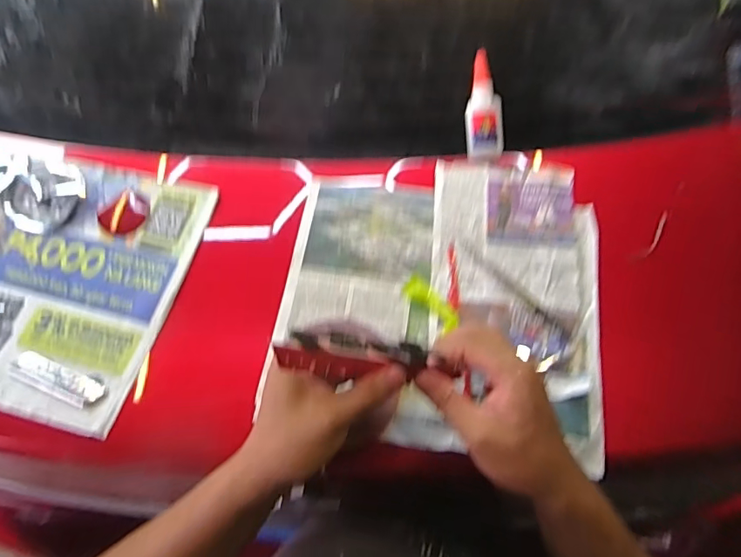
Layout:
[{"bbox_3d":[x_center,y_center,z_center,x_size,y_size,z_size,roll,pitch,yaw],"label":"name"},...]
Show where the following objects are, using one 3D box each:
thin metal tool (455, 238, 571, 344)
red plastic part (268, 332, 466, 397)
[{"bbox_3d":[0.145,0.008,0.498,0.011,0.004,0.148,-38,64,-19],"label":"thin metal tool"},{"bbox_3d":[0.001,0.061,0.362,0.138,0.031,0.023,7,63,-14],"label":"red plastic part"}]

